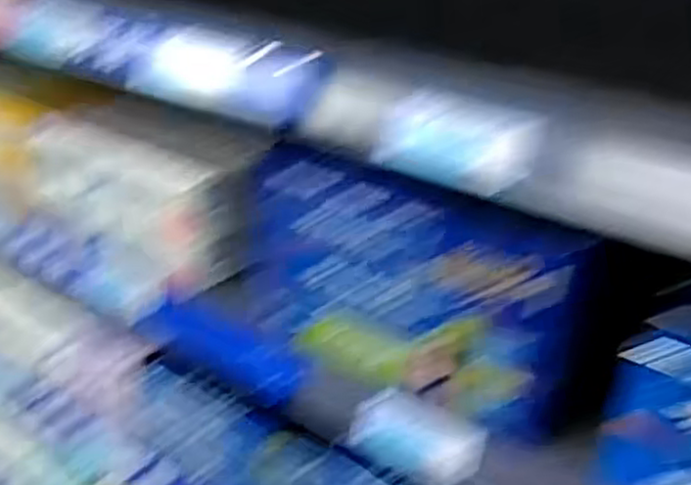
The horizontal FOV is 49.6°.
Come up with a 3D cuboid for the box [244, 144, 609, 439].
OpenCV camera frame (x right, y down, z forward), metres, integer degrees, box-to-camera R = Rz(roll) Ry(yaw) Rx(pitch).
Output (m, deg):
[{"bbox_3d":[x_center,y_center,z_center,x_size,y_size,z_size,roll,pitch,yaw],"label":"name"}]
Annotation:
[{"bbox_3d":[0.041,0.036,0.535,0.257,0.161,0.039,18,31,26],"label":"box"}]

